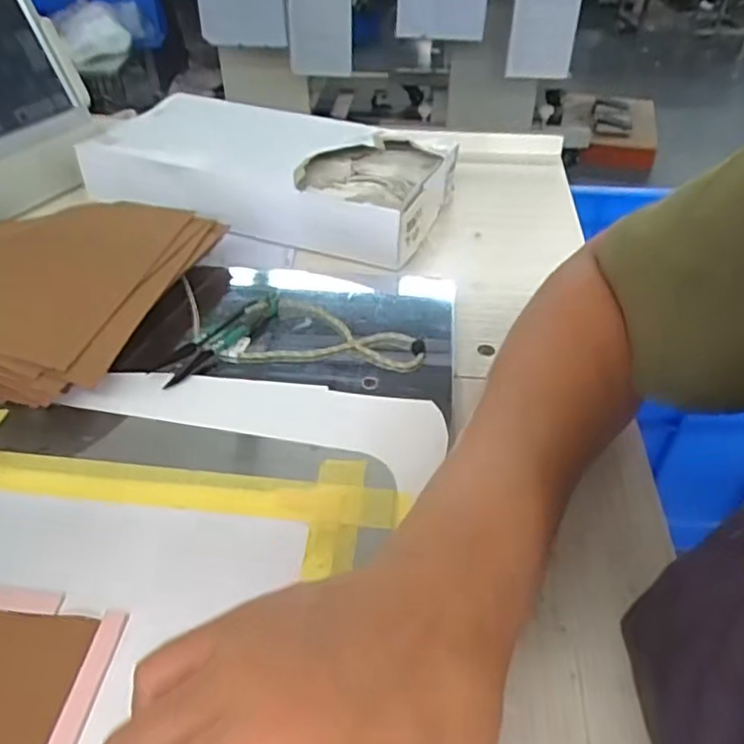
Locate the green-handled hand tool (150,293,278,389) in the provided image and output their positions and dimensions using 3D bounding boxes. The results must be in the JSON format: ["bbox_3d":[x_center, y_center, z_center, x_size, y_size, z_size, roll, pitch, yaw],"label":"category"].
[{"bbox_3d":[-0.096,-0.023,0.428,0.093,0.010,0.031,-33,50,-32],"label":"green-handled hand tool"}]

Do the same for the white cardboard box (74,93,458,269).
[{"bbox_3d":[-0.088,-0.192,0.600,0.313,0.045,0.177,16,43,18],"label":"white cardboard box"}]

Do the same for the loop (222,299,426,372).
[{"bbox_3d":[-0.029,-0.026,0.439,0.125,0.010,0.064,2,41,3],"label":"loop"}]

